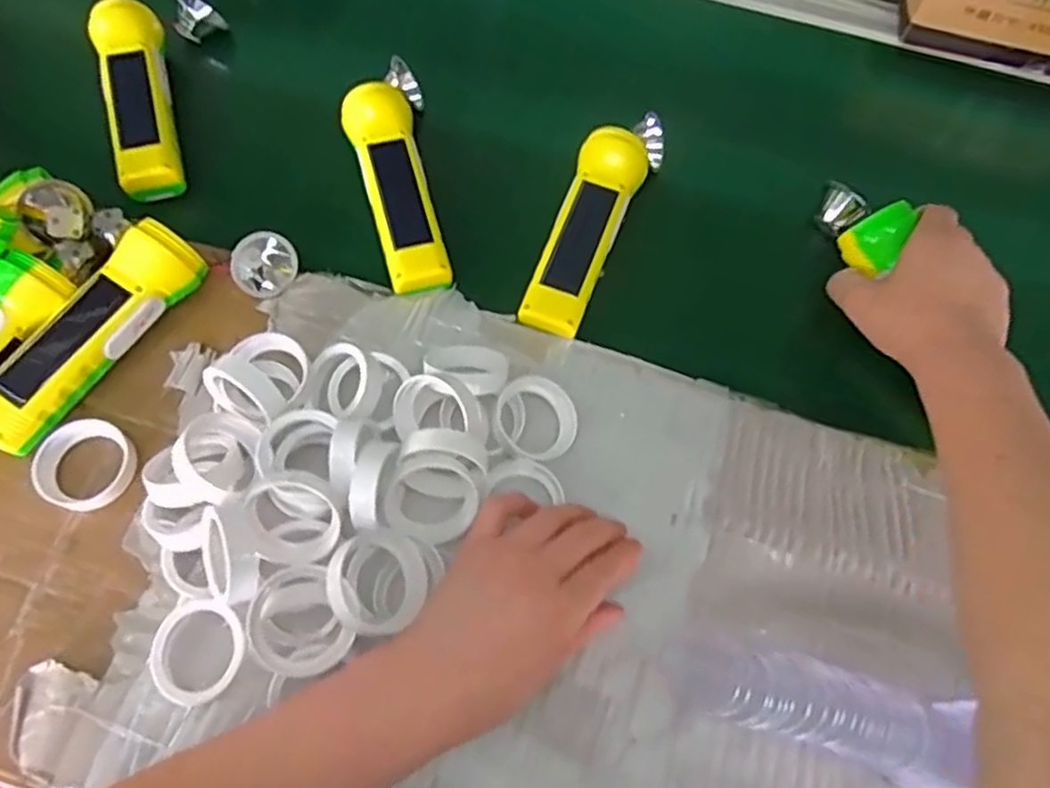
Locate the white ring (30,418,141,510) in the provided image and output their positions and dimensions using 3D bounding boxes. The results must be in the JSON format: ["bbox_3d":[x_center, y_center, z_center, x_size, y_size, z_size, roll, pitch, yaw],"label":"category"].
[{"bbox_3d":[-0.271,0.043,0.427,0.056,0.015,0.055,1,67,-2],"label":"white ring"}]

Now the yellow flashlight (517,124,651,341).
[{"bbox_3d":[0.044,-0.115,0.494,0.047,0.038,0.160,19,68,5],"label":"yellow flashlight"}]

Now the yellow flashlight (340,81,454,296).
[{"bbox_3d":[-0.093,-0.149,0.500,0.050,0.040,0.154,-14,69,-8],"label":"yellow flashlight"}]

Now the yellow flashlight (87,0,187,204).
[{"bbox_3d":[-0.290,-0.217,0.521,0.051,0.062,0.141,-14,69,-8],"label":"yellow flashlight"}]

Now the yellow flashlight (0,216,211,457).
[{"bbox_3d":[-0.279,-0.037,0.446,0.045,0.046,0.163,33,70,11],"label":"yellow flashlight"}]

